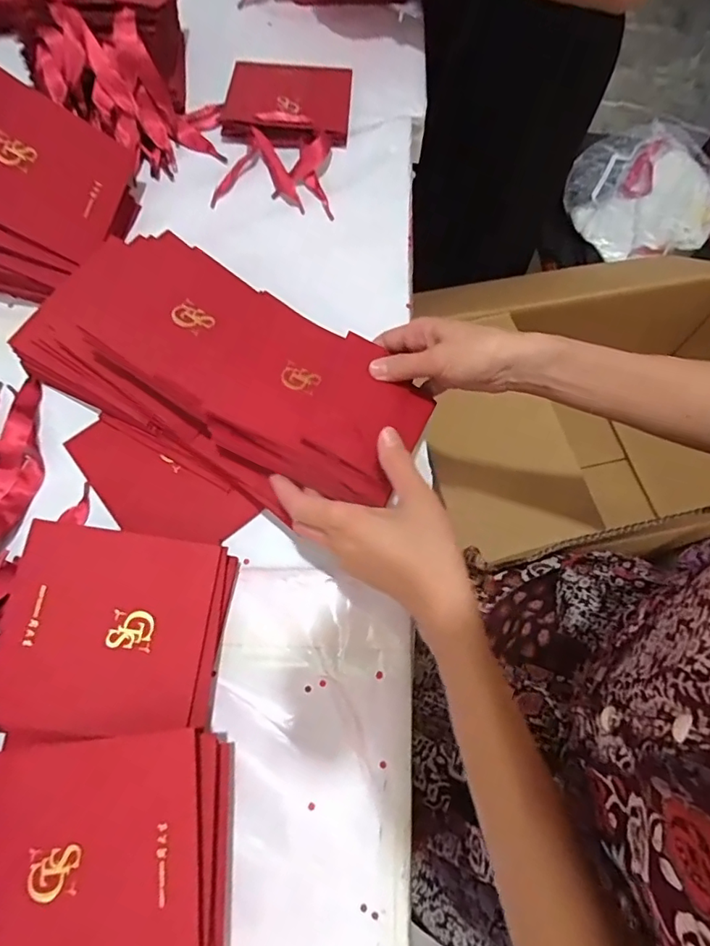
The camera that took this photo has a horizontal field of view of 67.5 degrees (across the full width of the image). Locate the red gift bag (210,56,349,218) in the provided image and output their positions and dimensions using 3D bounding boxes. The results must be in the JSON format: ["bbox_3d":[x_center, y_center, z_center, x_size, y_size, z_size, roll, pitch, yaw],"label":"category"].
[{"bbox_3d":[-0.080,-0.400,0.601,0.141,0.027,0.237,3,71,-2],"label":"red gift bag"}]

